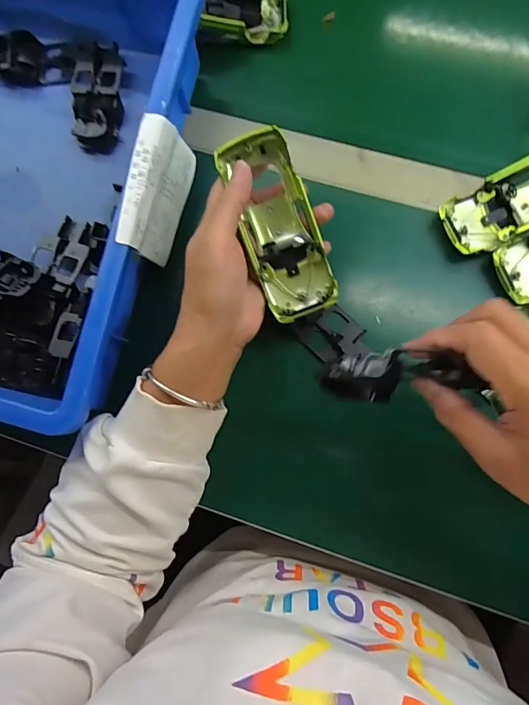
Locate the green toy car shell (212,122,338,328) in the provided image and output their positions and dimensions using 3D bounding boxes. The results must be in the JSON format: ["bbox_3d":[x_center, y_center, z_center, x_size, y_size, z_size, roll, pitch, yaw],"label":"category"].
[{"bbox_3d":[0.011,-0.091,0.310,0.055,0.035,0.131,-16,96,2],"label":"green toy car shell"}]

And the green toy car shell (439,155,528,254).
[{"bbox_3d":[0.216,-0.127,0.339,0.133,0.033,0.053,-26,81,14],"label":"green toy car shell"}]

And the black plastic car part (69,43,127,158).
[{"bbox_3d":[-0.152,-0.236,0.382,0.042,0.019,0.102,1,83,5],"label":"black plastic car part"}]

